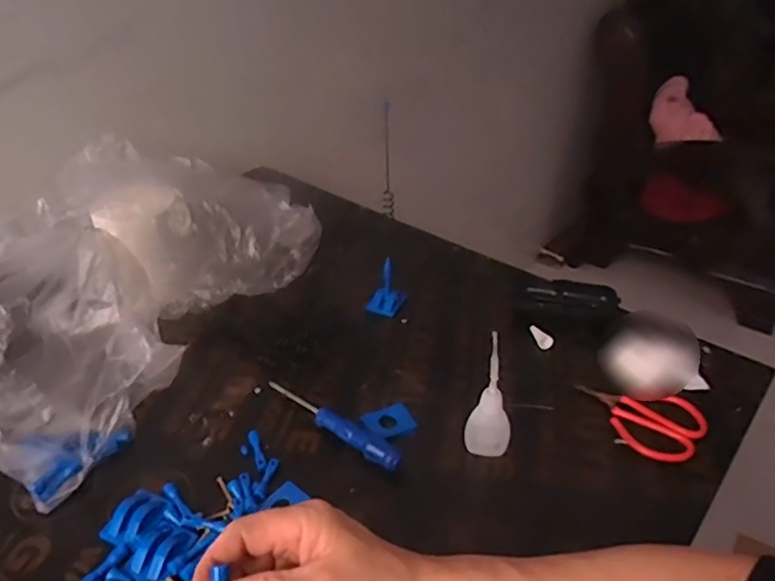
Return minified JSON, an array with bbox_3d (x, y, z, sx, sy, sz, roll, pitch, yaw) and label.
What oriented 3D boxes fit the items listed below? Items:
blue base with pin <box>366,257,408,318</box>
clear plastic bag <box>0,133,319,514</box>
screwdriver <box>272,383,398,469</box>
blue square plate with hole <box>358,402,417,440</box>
[{"bbox_3d":[-0.002,-0.005,0.658,0.036,0.051,0.034,19,39,26],"label":"blue base with pin"},{"bbox_3d":[-0.260,-0.019,0.593,0.202,0.146,0.415,12,37,17],"label":"clear plastic bag"},{"bbox_3d":[-0.049,0.112,0.513,0.149,0.017,0.019,25,42,32],"label":"screwdriver"},{"bbox_3d":[0.001,0.114,0.520,0.041,0.004,0.036,-17,38,-23],"label":"blue square plate with hole"}]

